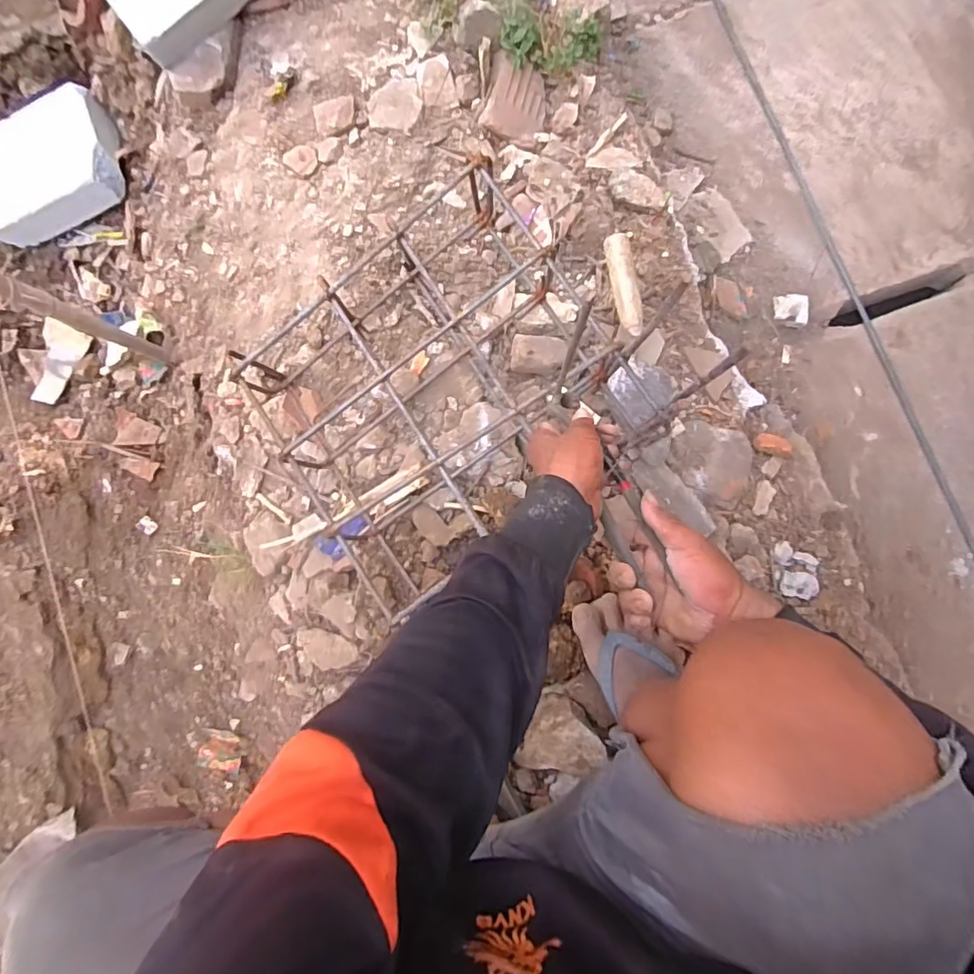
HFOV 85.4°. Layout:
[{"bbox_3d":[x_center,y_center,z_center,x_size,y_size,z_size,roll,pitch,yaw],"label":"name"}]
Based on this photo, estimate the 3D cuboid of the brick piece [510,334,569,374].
[{"bbox_3d":[0.069,-0.176,0.713,0.071,0.034,0.053,7,86,7],"label":"brick piece"}]

